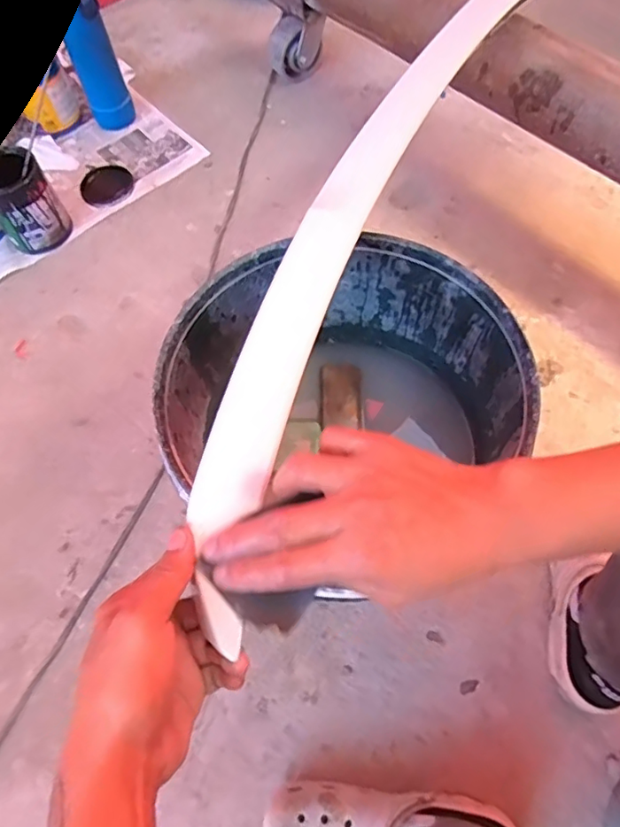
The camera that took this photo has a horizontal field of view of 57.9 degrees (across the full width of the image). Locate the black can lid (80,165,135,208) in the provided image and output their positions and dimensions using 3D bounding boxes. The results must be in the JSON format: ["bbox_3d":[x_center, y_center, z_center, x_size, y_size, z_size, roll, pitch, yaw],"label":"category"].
[{"bbox_3d":[-0.361,-0.407,0.996,0.094,0.008,0.096,-1,65,3],"label":"black can lid"}]

